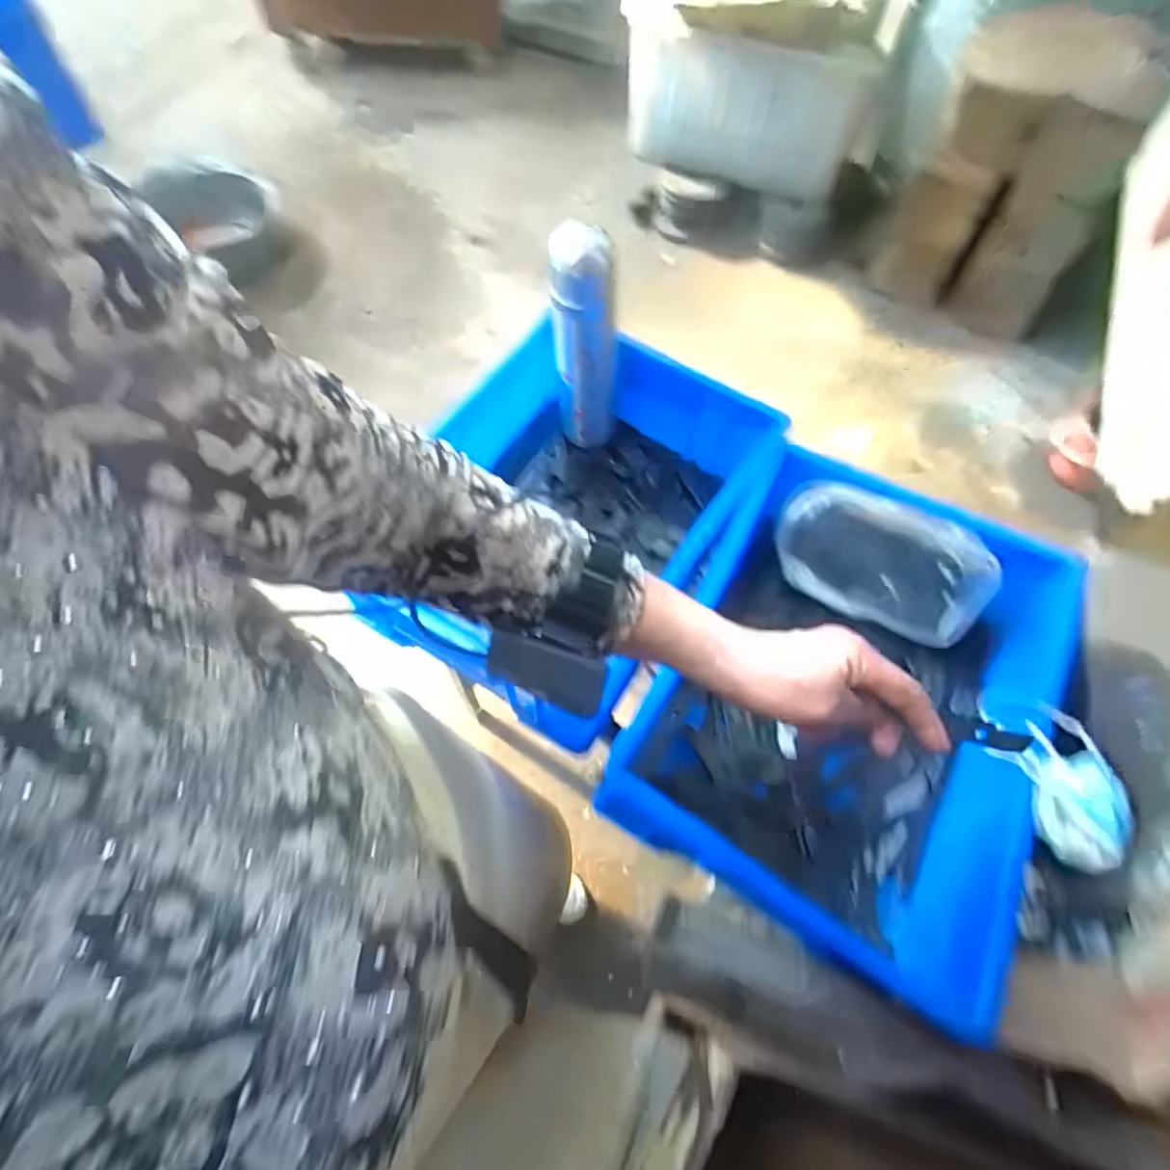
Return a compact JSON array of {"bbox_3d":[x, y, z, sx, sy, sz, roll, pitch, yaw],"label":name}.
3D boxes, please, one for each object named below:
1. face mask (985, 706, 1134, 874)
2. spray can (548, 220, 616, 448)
[{"bbox_3d":[0.354,0.148,0.457,0.054,0.041,0.110,-8,64,-3],"label":"face mask"},{"bbox_3d":[0.000,-0.250,0.655,0.063,0.223,0.064,0,64,1],"label":"spray can"}]

